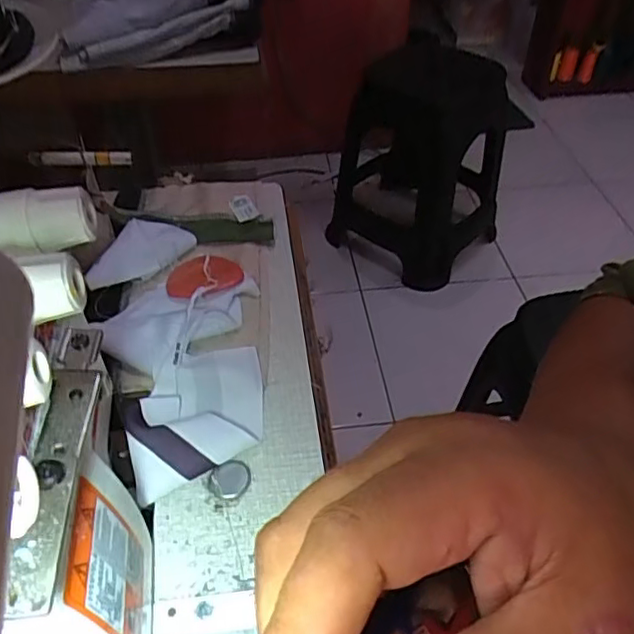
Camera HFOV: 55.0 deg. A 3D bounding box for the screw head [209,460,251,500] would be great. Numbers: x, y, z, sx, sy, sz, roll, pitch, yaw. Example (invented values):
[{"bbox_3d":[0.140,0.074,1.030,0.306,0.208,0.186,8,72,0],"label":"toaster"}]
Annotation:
[{"bbox_3d":[-0.045,0.086,0.322,0.021,0.005,0.019,-23,50,-22],"label":"screw head"}]

